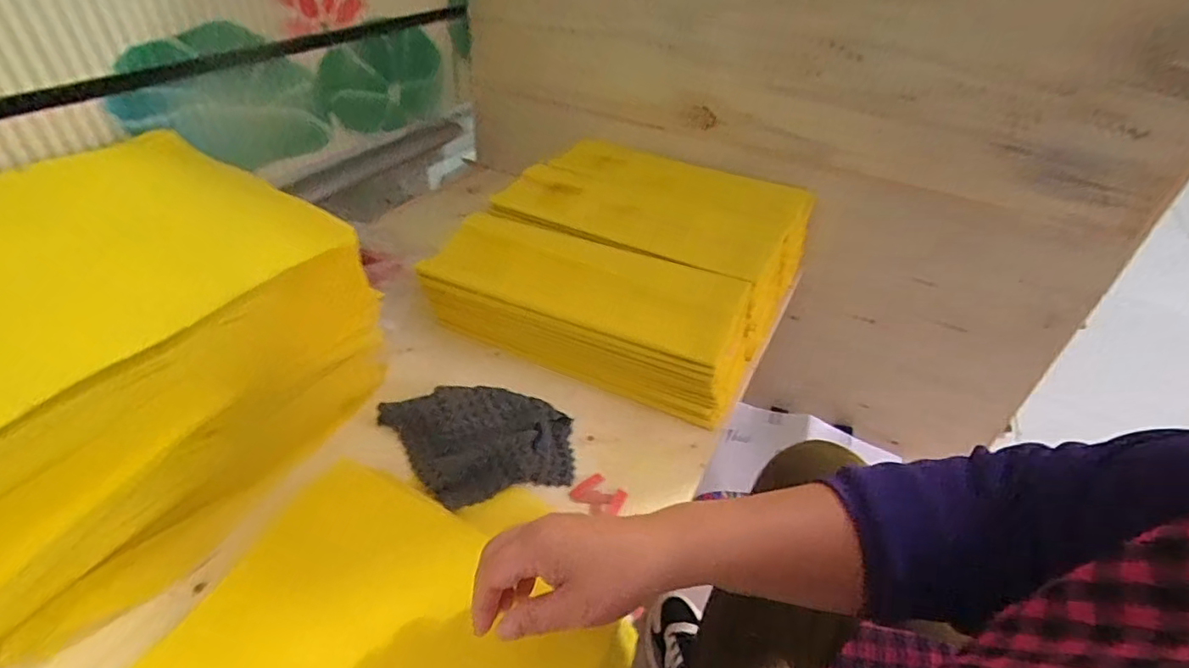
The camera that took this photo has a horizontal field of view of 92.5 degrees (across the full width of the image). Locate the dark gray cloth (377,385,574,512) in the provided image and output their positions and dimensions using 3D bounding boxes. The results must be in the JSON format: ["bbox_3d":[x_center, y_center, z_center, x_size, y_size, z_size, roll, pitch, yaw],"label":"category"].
[{"bbox_3d":[-0.114,0.103,0.563,0.176,0.023,0.127,-7,41,-13],"label":"dark gray cloth"}]

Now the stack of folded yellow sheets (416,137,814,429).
[{"bbox_3d":[0.054,-0.108,0.746,0.376,0.125,0.402,20,42,18],"label":"stack of folded yellow sheets"}]

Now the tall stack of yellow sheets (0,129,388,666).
[{"bbox_3d":[-0.416,0.021,0.488,0.298,0.209,0.367,24,43,22],"label":"tall stack of yellow sheets"}]

